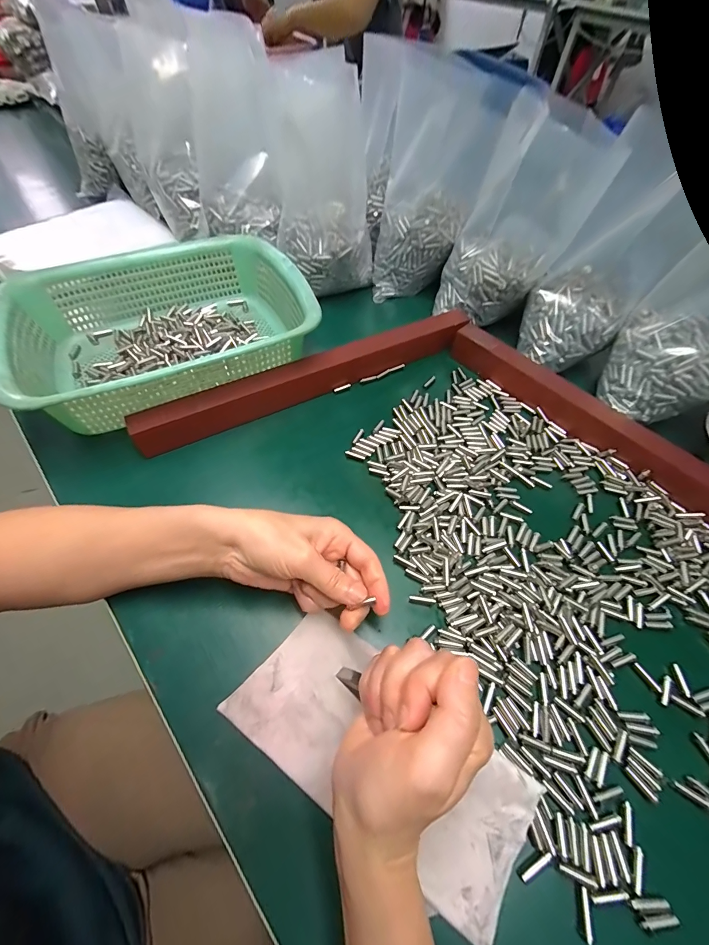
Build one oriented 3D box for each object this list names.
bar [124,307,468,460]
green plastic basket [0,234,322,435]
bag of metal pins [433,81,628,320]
[{"bbox_3d":[-0.039,-0.113,0.397,0.391,0.031,0.031,-24,62,-16],"label":"bar"},{"bbox_3d":[-0.204,-0.160,0.398,0.299,0.077,0.225,-25,62,-16],"label":"green plastic basket"},{"bbox_3d":[0.185,-0.286,0.420,0.130,0.188,0.099,15,59,7],"label":"bag of metal pins"}]

